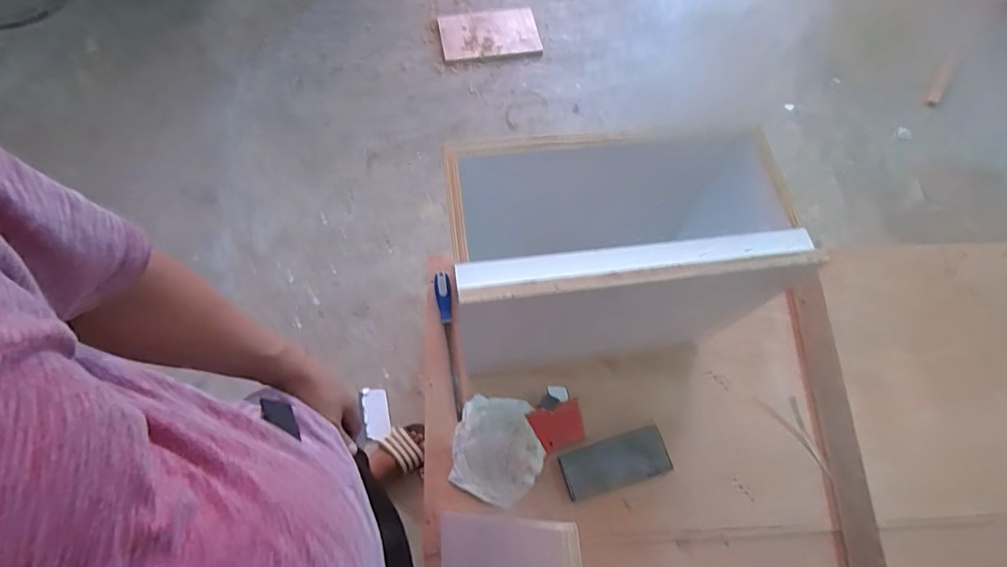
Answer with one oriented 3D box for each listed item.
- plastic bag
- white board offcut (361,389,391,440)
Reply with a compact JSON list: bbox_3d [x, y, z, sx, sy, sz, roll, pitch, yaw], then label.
[{"bbox_3d":[-0.009,0.312,0.907,0.168,0.029,0.185,20,68,5],"label":"plastic bag"},{"bbox_3d":[-0.344,0.350,1.281,0.065,0.015,0.136,-12,69,-8],"label":"white board offcut"}]

